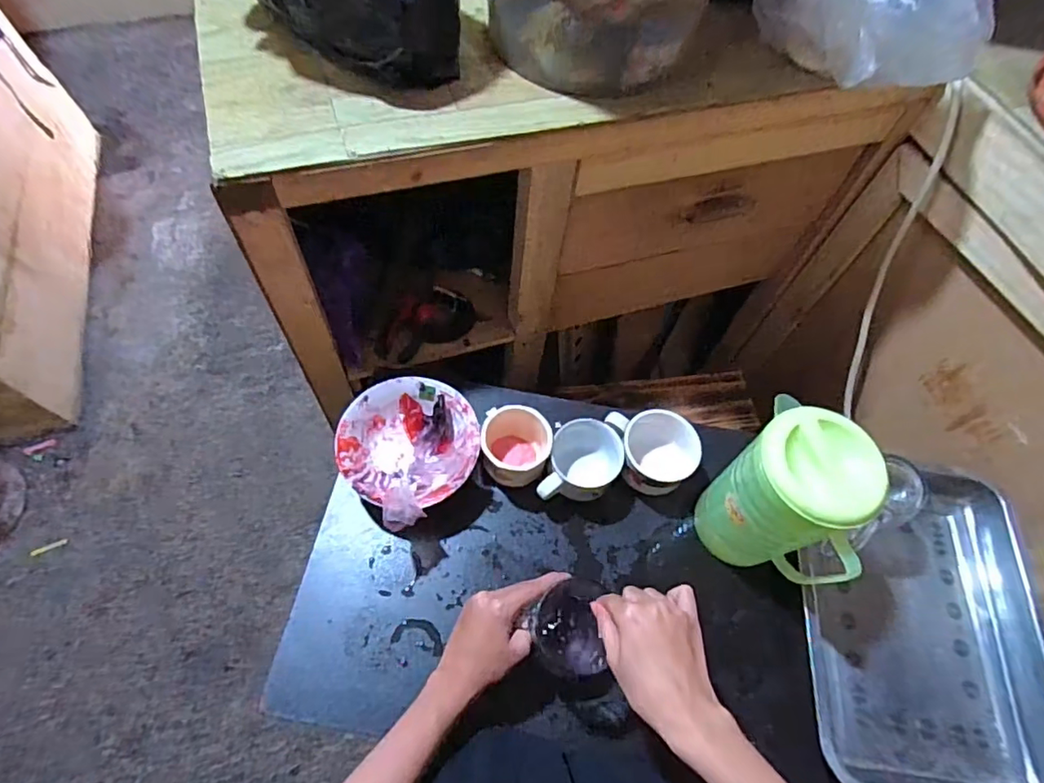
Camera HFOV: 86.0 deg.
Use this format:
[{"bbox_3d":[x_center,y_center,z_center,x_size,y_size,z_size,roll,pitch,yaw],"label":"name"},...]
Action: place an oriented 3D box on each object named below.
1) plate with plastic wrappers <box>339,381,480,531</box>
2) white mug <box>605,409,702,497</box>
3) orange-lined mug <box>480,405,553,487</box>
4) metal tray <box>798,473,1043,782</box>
[{"bbox_3d":[-0.127,0.060,0.635,0.157,0.078,0.150,1,62,-2],"label":"plate with plastic wrappers"},{"bbox_3d":[0.156,0.071,0.654,0.090,0.071,0.093,-8,63,-7],"label":"white mug"},{"bbox_3d":[-0.009,0.059,0.644,0.081,0.078,0.090,-19,65,-12],"label":"orange-lined mug"},{"bbox_3d":[0.430,0.242,0.609,0.265,0.049,0.358,8,62,2],"label":"metal tray"}]

